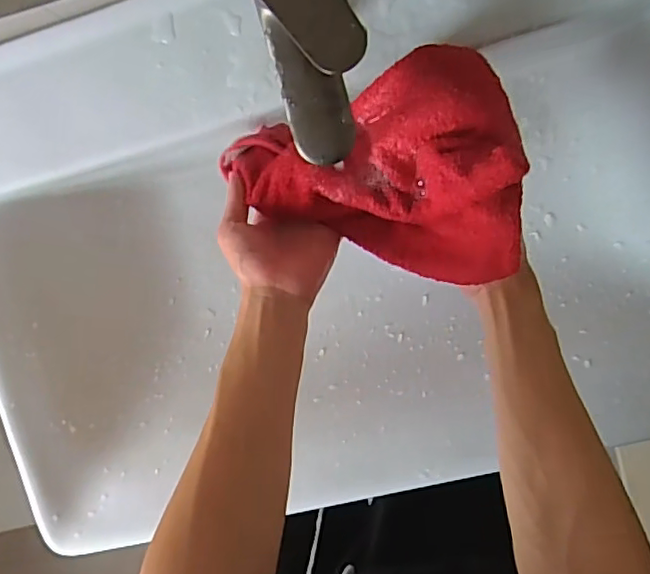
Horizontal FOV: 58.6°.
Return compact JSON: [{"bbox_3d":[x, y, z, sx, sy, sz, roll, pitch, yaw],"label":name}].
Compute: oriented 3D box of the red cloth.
[{"bbox_3d":[0.047,-0.119,0.466,0.241,0.091,0.172,23,96,3],"label":"red cloth"}]

